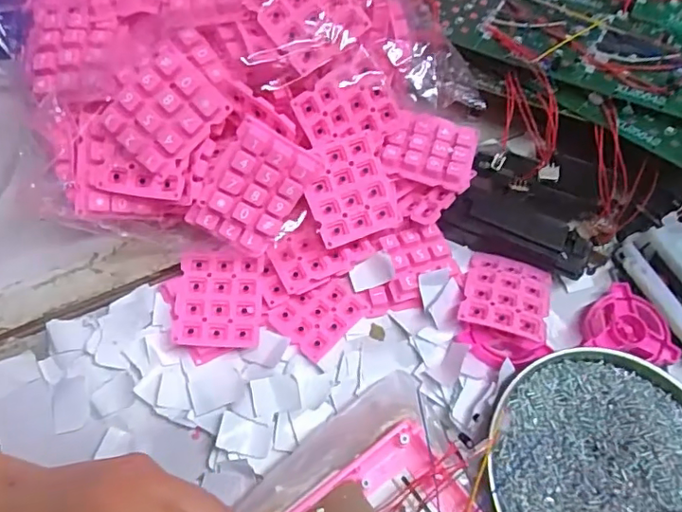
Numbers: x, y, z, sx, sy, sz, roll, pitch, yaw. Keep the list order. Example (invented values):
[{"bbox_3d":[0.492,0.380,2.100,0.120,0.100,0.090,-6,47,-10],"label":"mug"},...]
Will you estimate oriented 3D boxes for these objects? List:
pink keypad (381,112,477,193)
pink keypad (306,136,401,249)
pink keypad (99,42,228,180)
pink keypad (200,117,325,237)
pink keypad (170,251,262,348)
[{"bbox_3d":[0.058,-0.068,0.350,0.055,0.010,0.045,19,73,5],"label":"pink keypad"},{"bbox_3d":[0.006,-0.040,0.337,0.052,0.013,0.059,-20,91,-7],"label":"pink keypad"},{"bbox_3d":[-0.099,-0.080,0.302,0.058,0.010,0.053,-42,91,0],"label":"pink keypad"},{"bbox_3d":[-0.044,-0.041,0.311,0.048,0.056,0.011,28,22,-21],"label":"pink keypad"},{"bbox_3d":[-0.073,0.027,0.334,0.050,0.011,0.057,1,66,0],"label":"pink keypad"}]

